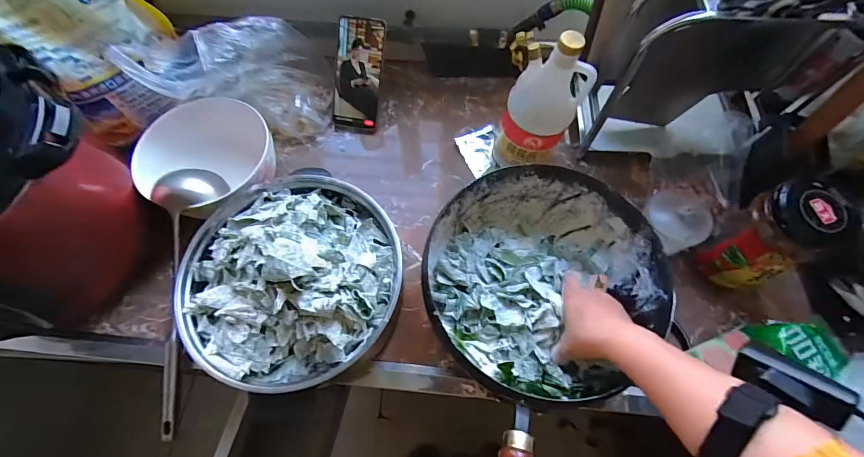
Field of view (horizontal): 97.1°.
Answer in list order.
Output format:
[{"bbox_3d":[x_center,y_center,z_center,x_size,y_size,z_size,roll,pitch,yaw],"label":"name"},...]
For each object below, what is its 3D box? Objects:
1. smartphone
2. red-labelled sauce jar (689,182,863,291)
[{"bbox_3d":[-0.116,-0.240,0.605,0.071,0.008,0.169,8,105,-1],"label":"smartphone"},{"bbox_3d":[0.385,0.012,0.441,0.075,0.137,0.081,0,66,1],"label":"red-labelled sauce jar"}]

